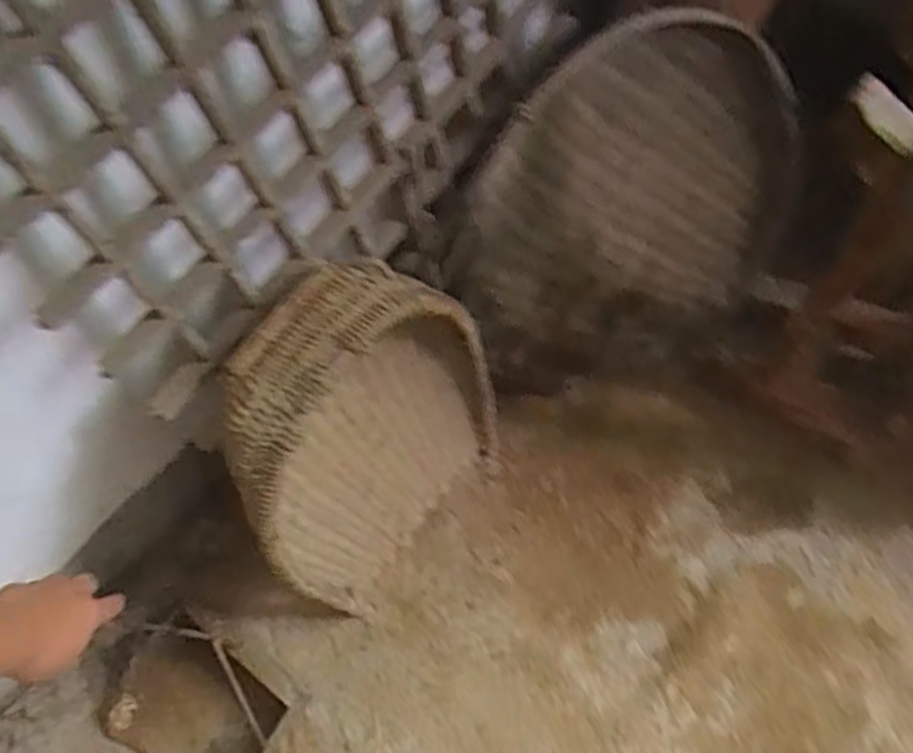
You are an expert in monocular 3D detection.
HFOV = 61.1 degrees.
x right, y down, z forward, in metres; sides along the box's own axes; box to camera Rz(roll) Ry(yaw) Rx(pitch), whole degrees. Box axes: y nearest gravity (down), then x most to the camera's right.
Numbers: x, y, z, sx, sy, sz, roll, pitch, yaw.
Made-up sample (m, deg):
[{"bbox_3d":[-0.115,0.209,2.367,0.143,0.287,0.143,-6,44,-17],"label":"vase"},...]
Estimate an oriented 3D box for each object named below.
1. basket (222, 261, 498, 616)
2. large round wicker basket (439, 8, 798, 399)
[{"bbox_3d":[-0.153,0.087,1.139,0.190,0.567,0.432,28,69,27],"label":"basket"},{"bbox_3d":[0.298,-0.258,1.352,0.673,0.652,0.170,-35,36,-5],"label":"large round wicker basket"}]

